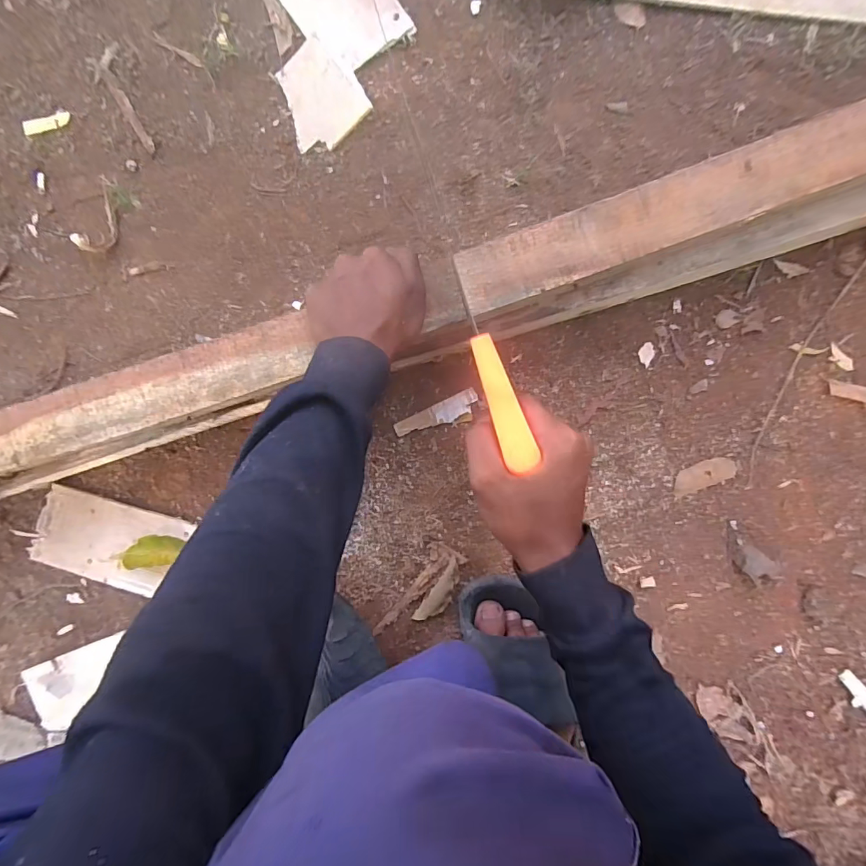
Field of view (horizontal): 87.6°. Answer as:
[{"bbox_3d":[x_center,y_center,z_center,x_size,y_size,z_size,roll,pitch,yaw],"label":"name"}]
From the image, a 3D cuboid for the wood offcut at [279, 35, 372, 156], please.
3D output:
[{"bbox_3d":[-0.126,-0.361,0.490,0.087,0.012,0.093,-41,89,6],"label":"wood offcut"}]

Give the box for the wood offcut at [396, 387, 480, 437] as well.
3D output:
[{"bbox_3d":[0.004,-0.017,0.498,0.095,0.008,0.030,-23,91,6],"label":"wood offcut"}]

